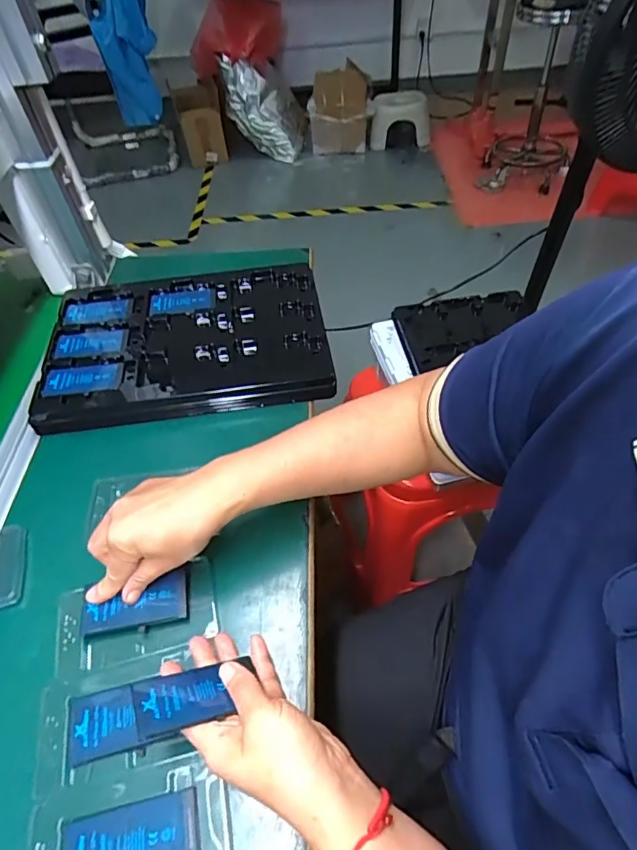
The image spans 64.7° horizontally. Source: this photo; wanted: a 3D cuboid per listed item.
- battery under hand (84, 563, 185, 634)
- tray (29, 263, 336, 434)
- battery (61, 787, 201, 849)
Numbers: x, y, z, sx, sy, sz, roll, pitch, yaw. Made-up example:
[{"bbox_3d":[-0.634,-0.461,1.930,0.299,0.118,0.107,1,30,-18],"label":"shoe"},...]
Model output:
[{"bbox_3d":[-0.152,0.148,0.418,0.086,0.005,0.037,-11,73,-5],"label":"battery under hand"},{"bbox_3d":[-0.158,-0.106,0.617,0.329,0.041,0.225,-8,51,-2],"label":"tray"},{"bbox_3d":[-0.122,0.272,0.326,0.087,0.004,0.044,-11,51,-5],"label":"battery"}]

